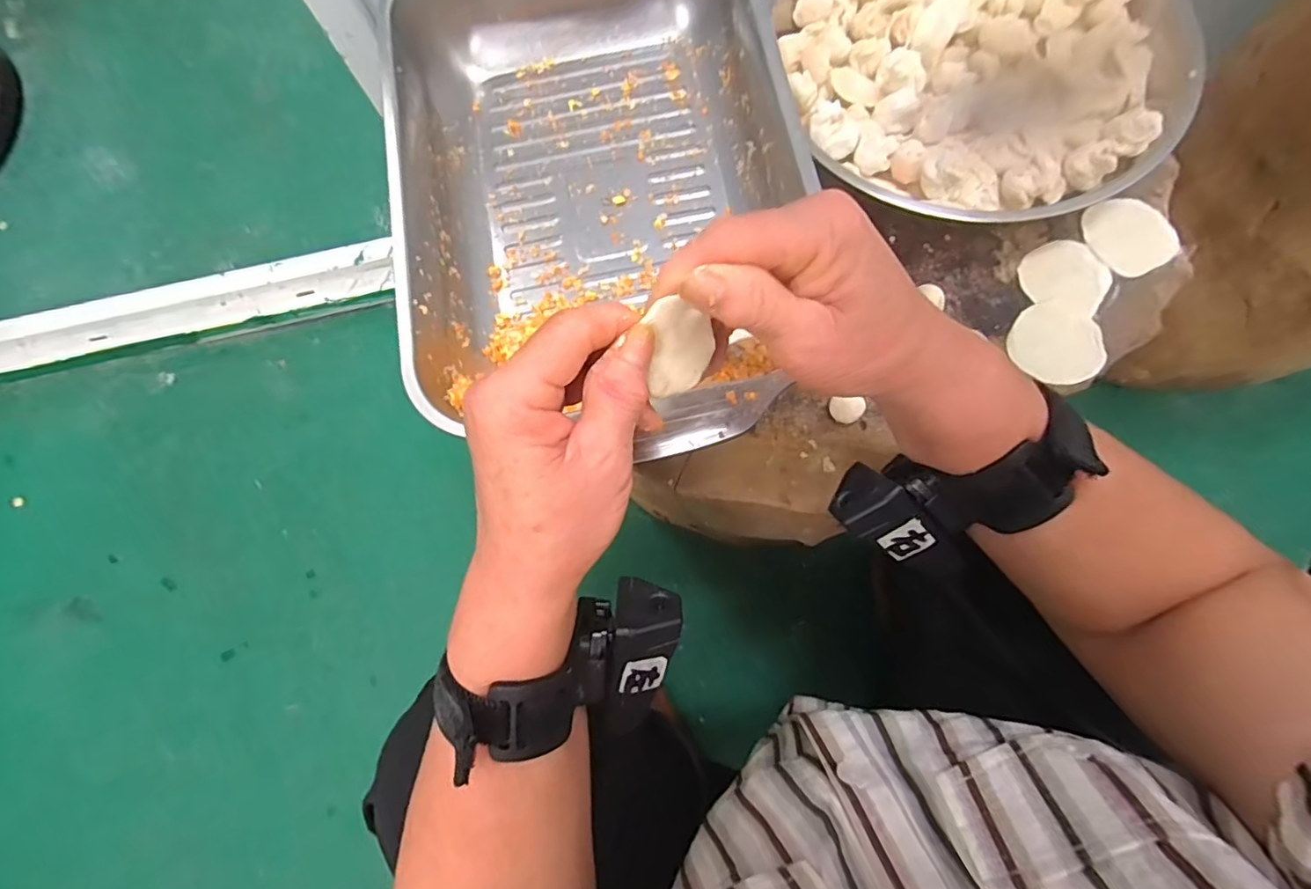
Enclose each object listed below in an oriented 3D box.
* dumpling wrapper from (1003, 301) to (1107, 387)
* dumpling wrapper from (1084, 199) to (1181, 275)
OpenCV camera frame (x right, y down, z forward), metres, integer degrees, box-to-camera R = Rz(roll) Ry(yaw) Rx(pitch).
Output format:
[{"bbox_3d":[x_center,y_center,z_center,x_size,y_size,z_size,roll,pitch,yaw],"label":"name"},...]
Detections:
[{"bbox_3d":[0.252,-0.064,0.350,0.053,0.005,0.050,42,82,11],"label":"dumpling wrapper"},{"bbox_3d":[0.307,-0.136,0.364,0.050,0.005,0.053,-1,77,2],"label":"dumpling wrapper"}]

